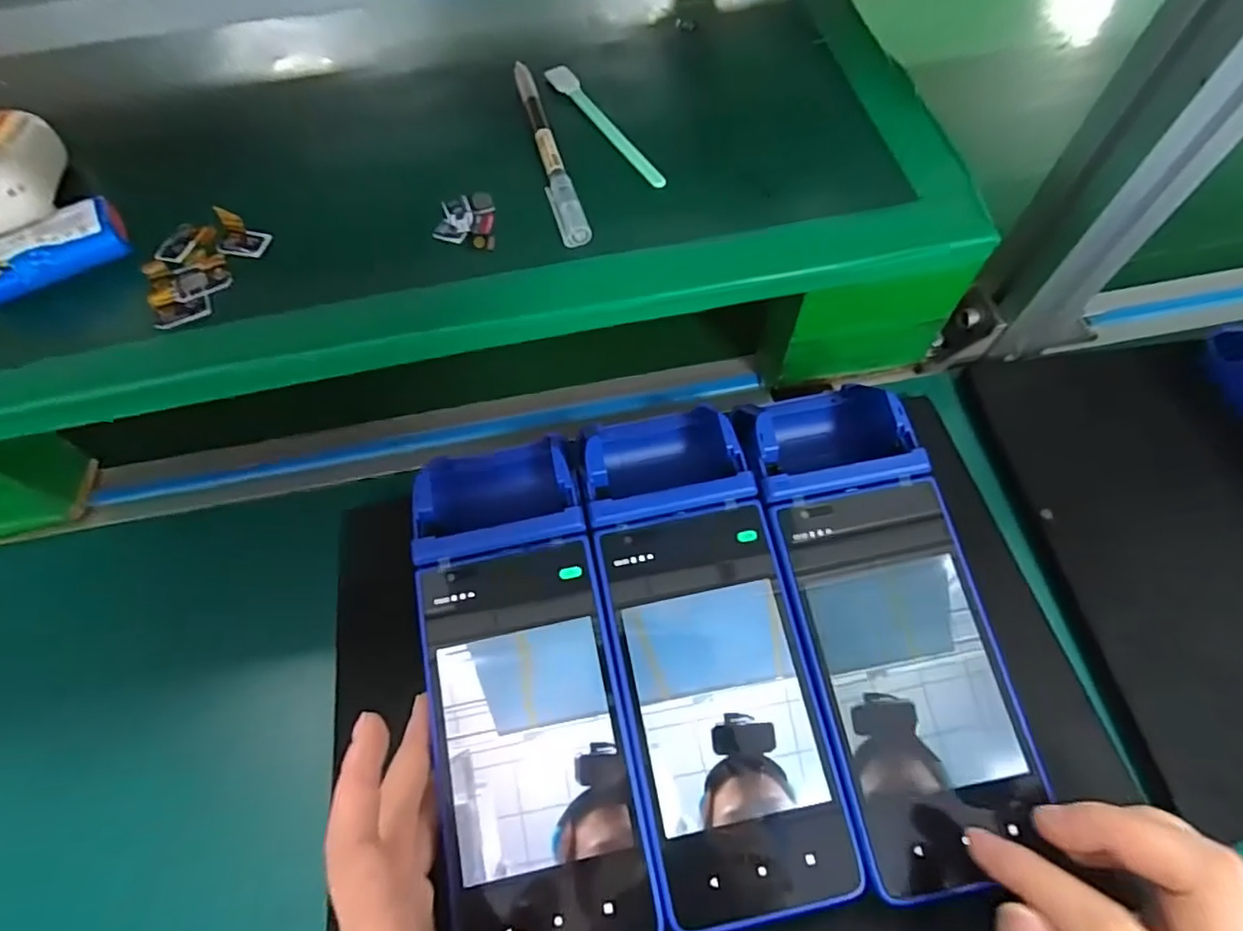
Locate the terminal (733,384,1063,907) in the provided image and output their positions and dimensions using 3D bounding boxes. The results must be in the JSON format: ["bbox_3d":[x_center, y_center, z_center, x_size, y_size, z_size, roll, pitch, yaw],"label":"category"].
[{"bbox_3d":[0.117,0.068,0.280,0.082,0.044,0.226,-10,72,-3],"label":"terminal"}]

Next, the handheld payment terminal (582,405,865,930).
[{"bbox_3d":[0.037,0.076,0.279,0.081,0.058,0.219,-11,63,-3],"label":"handheld payment terminal"}]

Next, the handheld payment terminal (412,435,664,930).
[{"bbox_3d":[-0.044,0.093,0.273,0.080,0.038,0.221,-11,73,-4],"label":"handheld payment terminal"}]

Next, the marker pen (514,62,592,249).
[{"bbox_3d":[-0.039,-0.165,0.313,0.014,0.008,0.135,-16,64,-6],"label":"marker pen"}]

